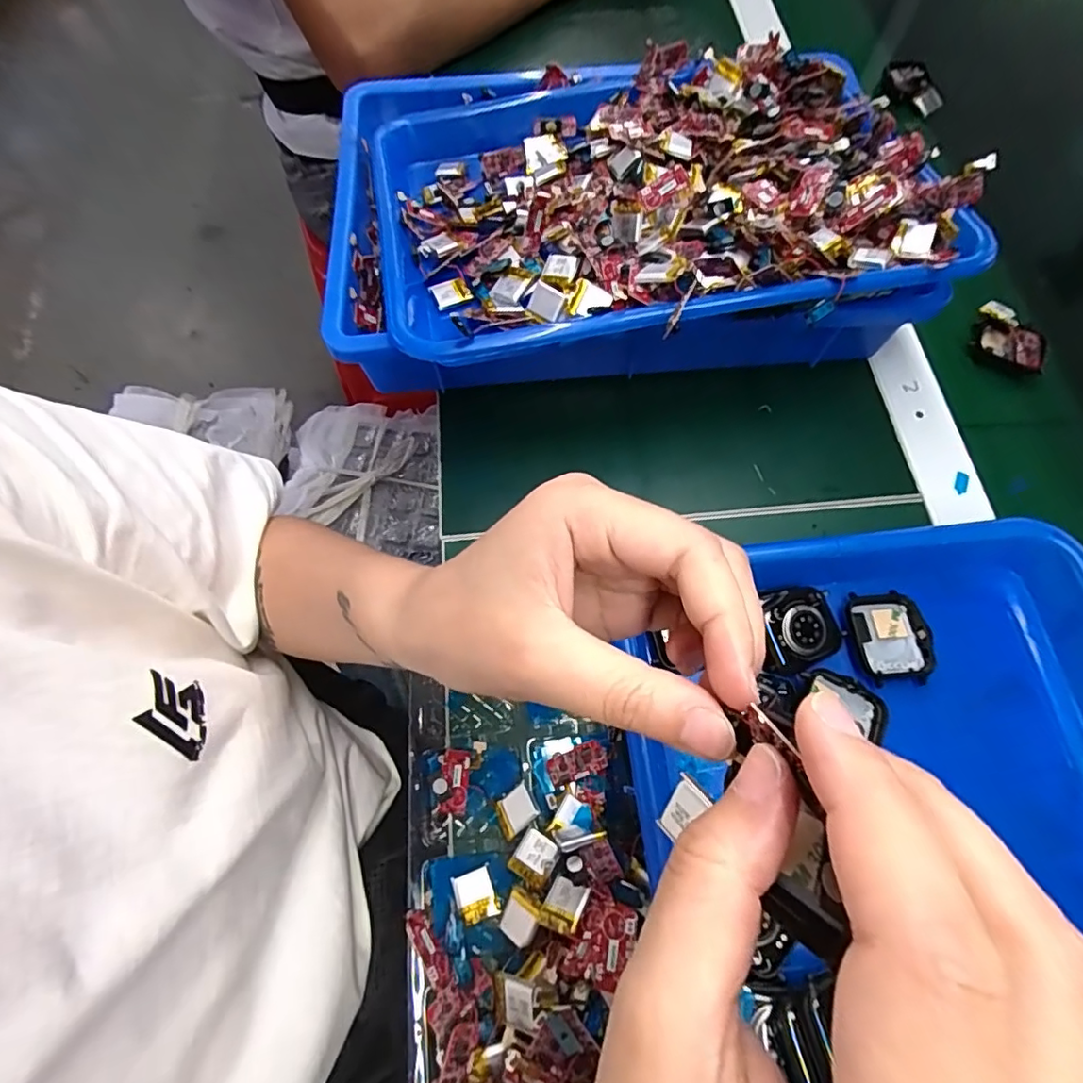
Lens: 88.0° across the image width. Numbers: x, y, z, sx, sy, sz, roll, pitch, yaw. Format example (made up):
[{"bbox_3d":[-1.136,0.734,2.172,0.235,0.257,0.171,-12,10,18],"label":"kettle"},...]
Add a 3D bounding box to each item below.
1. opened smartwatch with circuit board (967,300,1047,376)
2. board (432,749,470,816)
[{"bbox_3d":[0.326,-0.141,0.390,0.046,0.015,0.044,18,69,7],"label":"opened smartwatch with circuit board"},{"bbox_3d":[-0.046,0.123,0.287,0.017,0.006,0.030,1,68,0],"label":"board"}]

